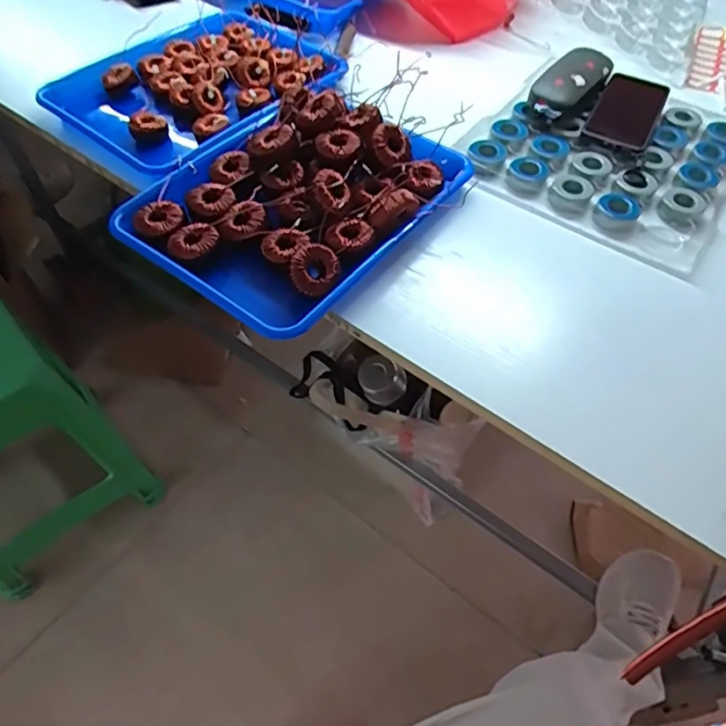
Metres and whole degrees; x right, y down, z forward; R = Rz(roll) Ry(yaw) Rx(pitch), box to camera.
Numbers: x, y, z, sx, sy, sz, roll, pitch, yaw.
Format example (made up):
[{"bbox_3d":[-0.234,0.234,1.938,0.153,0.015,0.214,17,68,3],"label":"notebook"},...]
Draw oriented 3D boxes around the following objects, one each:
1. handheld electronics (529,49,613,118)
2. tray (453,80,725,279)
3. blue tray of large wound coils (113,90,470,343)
[{"bbox_3d":[0.261,-0.351,0.701,0.062,0.037,0.138,32,59,20],"label":"handheld electronics"},{"bbox_3d":[0.305,-0.265,0.685,0.287,0.032,0.299,30,59,19],"label":"tray"},{"bbox_3d":[-0.067,-0.185,0.586,0.250,0.063,0.323,34,60,21],"label":"blue tray of large wound coils"}]

